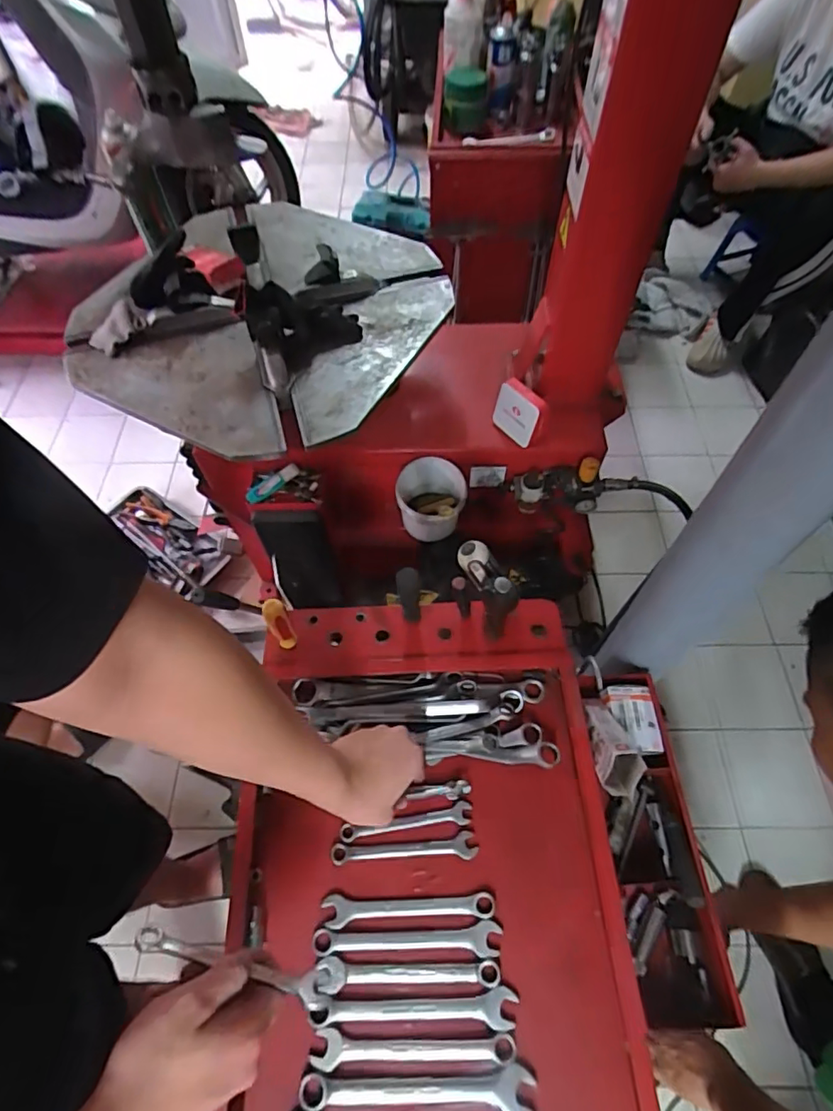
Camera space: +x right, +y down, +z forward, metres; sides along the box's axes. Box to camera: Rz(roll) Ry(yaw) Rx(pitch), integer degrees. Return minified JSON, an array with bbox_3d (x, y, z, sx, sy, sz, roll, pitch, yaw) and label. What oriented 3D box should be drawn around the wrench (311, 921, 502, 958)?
[{"bbox_3d":[-0.009,0.365,0.526,0.175,0.004,0.025,-2,59,0],"label":"wrench"}]

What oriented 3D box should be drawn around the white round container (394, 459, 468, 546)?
[{"bbox_3d":[0.026,-0.100,1.023,0.119,0.105,0.117,0,59,1],"label":"white round container"}]

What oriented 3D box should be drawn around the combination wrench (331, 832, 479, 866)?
[{"bbox_3d":[-0.012,0.296,0.564,0.144,0.006,0.023,-2,59,-1],"label":"combination wrench"}]

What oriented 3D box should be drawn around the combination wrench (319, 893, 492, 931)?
[{"bbox_3d":[-0.008,0.343,0.540,0.164,0.004,0.025,-2,59,0],"label":"combination wrench"}]

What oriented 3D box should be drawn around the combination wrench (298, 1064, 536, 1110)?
[{"bbox_3d":[0.000,0.459,0.475,0.195,0.005,0.031,-2,59,0],"label":"combination wrench"}]

